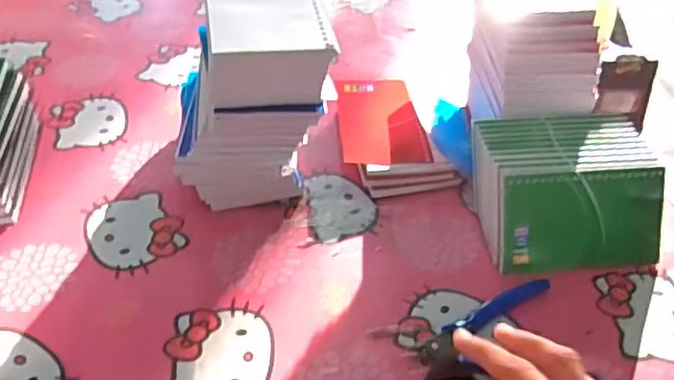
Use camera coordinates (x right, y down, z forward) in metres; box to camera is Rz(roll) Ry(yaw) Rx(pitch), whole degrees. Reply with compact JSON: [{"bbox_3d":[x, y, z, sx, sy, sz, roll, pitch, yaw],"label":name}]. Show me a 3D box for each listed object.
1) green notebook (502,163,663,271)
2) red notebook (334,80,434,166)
[{"bbox_3d":[0.194,0.024,0.478,0.129,0.077,0.004,-4,12,-6],"label":"green notebook"},{"bbox_3d":[0.041,-0.070,0.579,0.076,0.008,0.125,-4,46,-2],"label":"red notebook"}]

